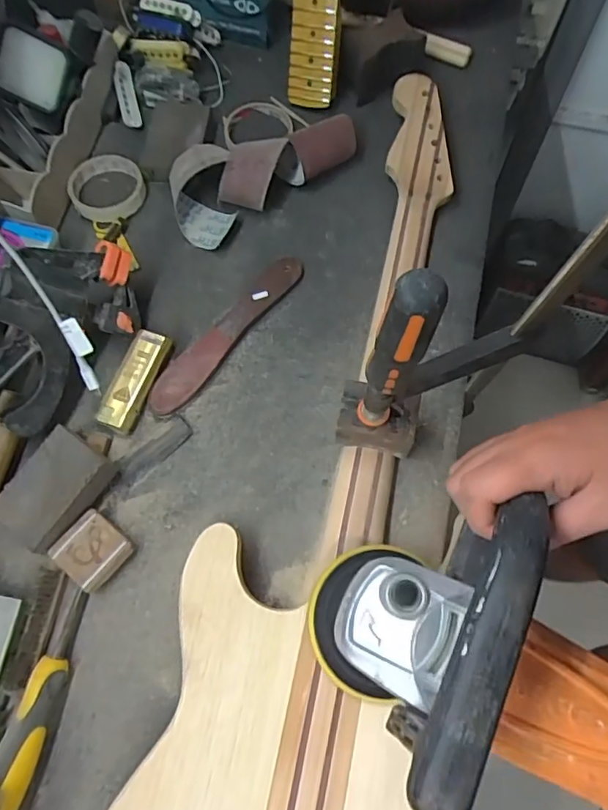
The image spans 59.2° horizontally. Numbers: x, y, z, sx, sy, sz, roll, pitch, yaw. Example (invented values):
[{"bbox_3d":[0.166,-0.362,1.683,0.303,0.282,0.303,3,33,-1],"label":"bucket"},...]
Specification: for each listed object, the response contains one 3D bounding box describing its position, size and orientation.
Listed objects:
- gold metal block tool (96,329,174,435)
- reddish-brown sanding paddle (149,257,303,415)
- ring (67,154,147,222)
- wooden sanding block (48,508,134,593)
[{"bbox_3d":[-0.173,-0.025,0.552,0.039,0.016,0.108,20,72,7],"label":"gold metal block tool"},{"bbox_3d":[-0.081,-0.079,0.574,0.037,0.008,0.224,39,75,13],"label":"reddish-brown sanding paddle"},{"bbox_3d":[-0.232,-0.256,0.632,0.085,0.019,0.088,0,71,0],"label":"ring"},{"bbox_3d":[-0.193,0.134,0.493,0.055,0.027,0.055,37,75,12],"label":"wooden sanding block"}]

